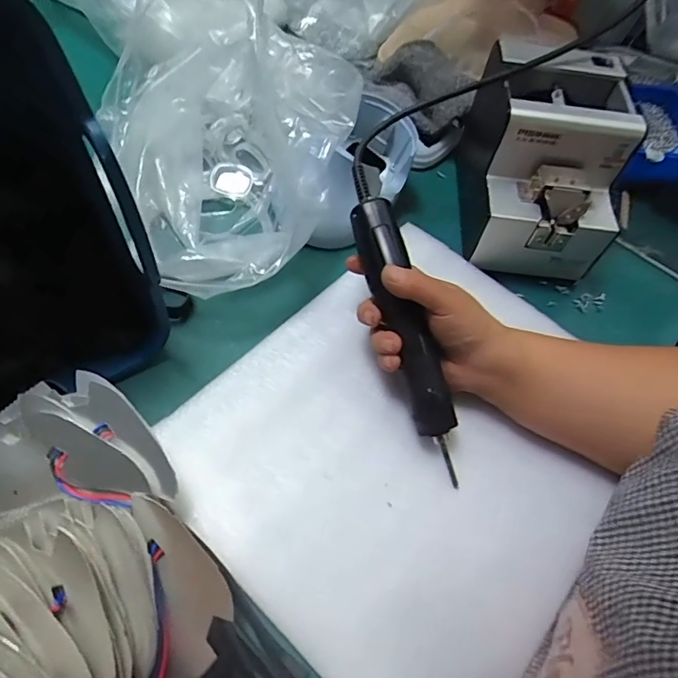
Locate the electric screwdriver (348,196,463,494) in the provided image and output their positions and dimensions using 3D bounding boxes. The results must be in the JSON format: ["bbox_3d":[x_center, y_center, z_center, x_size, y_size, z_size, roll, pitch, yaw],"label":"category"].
[{"bbox_3d":[0.059,-0.004,0.401,0.036,0.029,0.225,-17,86,-14],"label":"electric screwdriver"}]

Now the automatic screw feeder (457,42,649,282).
[{"bbox_3d":[0.201,-0.177,0.502,0.128,0.143,0.179,7,59,0],"label":"automatic screw feeder"}]

